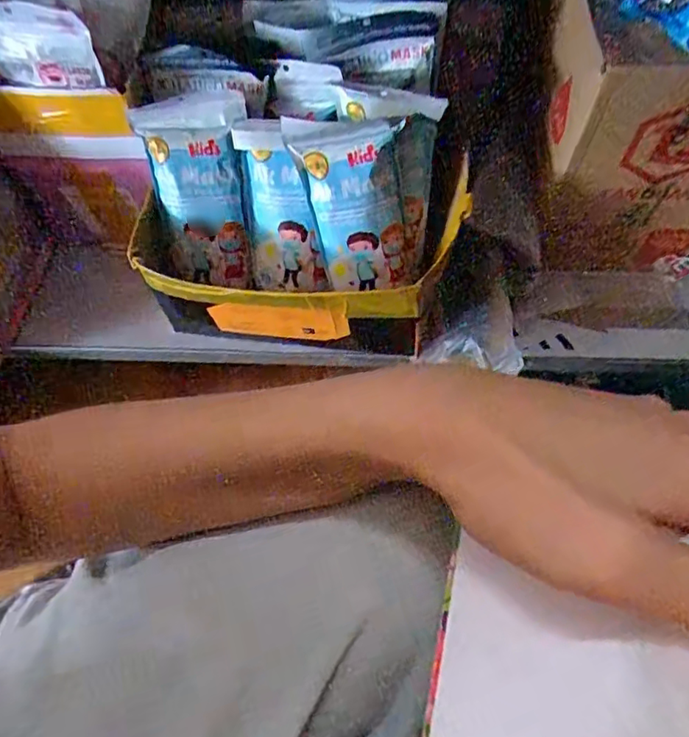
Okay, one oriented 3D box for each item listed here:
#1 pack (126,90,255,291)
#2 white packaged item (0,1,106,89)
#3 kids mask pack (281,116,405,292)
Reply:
[{"bbox_3d":[-0.141,-0.164,0.554,0.098,0.188,0.032,1,38,1],"label":"pack"},{"bbox_3d":[-0.271,-0.270,0.474,0.120,0.074,0.033,0,61,1],"label":"white packaged item"},{"bbox_3d":[0.004,-0.147,0.527,0.099,0.157,0.023,-3,34,1],"label":"kids mask pack"}]

